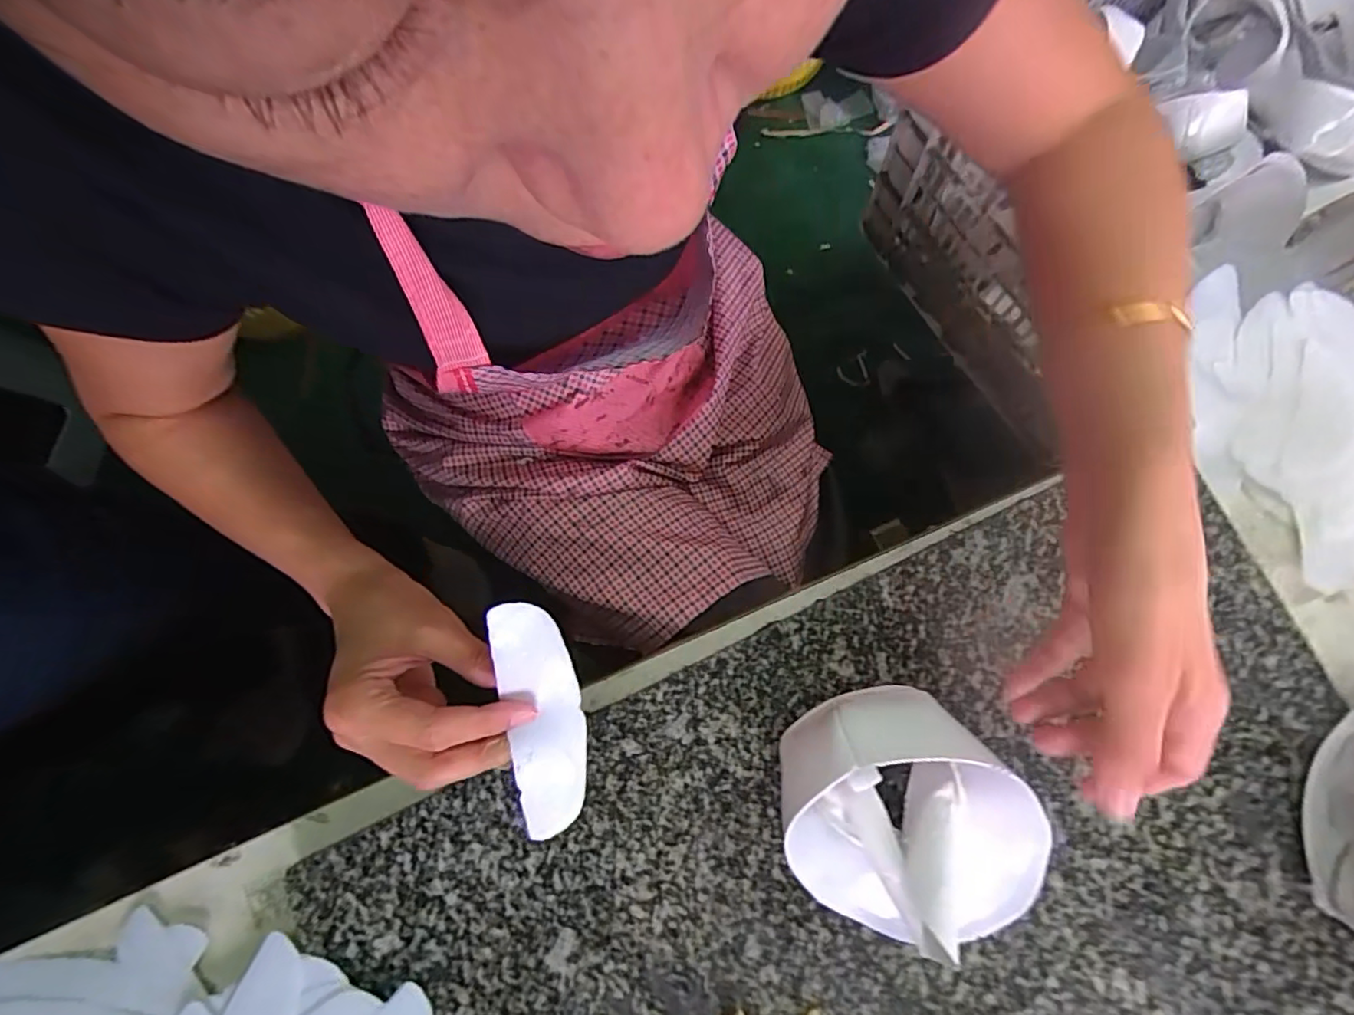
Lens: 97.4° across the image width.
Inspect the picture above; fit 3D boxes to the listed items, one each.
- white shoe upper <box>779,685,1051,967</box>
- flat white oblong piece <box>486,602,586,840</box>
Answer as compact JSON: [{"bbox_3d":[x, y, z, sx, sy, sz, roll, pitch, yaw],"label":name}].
[{"bbox_3d":[0.117,0.165,0.308,0.111,0.069,0.142,-40,82,-8],"label":"white shoe upper"},{"bbox_3d":[-0.065,0.103,0.290,0.036,0.012,0.129,-14,109,-27],"label":"flat white oblong piece"}]

